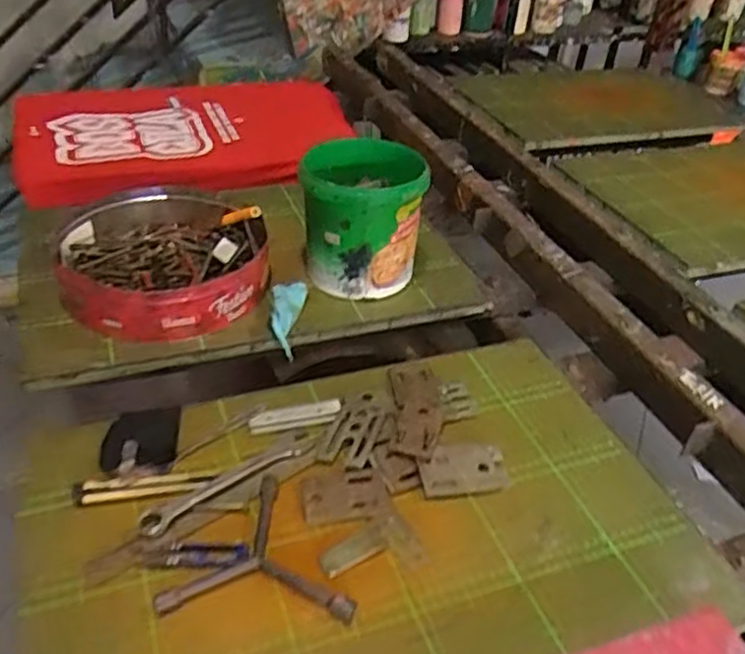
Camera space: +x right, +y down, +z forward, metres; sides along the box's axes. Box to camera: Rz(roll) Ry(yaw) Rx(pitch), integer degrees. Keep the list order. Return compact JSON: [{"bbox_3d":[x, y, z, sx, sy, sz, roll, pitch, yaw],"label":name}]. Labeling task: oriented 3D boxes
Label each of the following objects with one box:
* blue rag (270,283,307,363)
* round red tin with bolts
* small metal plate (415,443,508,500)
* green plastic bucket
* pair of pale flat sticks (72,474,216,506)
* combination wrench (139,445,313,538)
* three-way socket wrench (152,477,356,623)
[{"bbox_3d":[-0.111,-0.018,0.895,0.040,0.052,0.109,6,53,4],"label":"blue rag"},{"bbox_3d":[-0.273,-0.089,0.930,0.251,0.070,0.275,3,37,-3],"label":"round red tin with bolts"},{"bbox_3d":[0.091,0.144,0.712,0.092,0.004,0.055,-2,48,-18],"label":"small metal plate"},{"bbox_3d":[-0.010,-0.150,0.952,0.157,0.155,0.170,3,37,-3],"label":"green plastic bucket"},{"bbox_3d":[-0.216,0.148,0.667,0.126,0.012,0.024,-3,38,-11],"label":"pair of pale flat sticks"},{"bbox_3d":[-0.138,0.149,0.679,0.177,0.009,0.025,-25,46,-34],"label":"combination wrench"},{"bbox_3d":[-0.093,0.190,0.625,0.159,0.014,0.144,5,37,0],"label":"three-way socket wrench"}]

